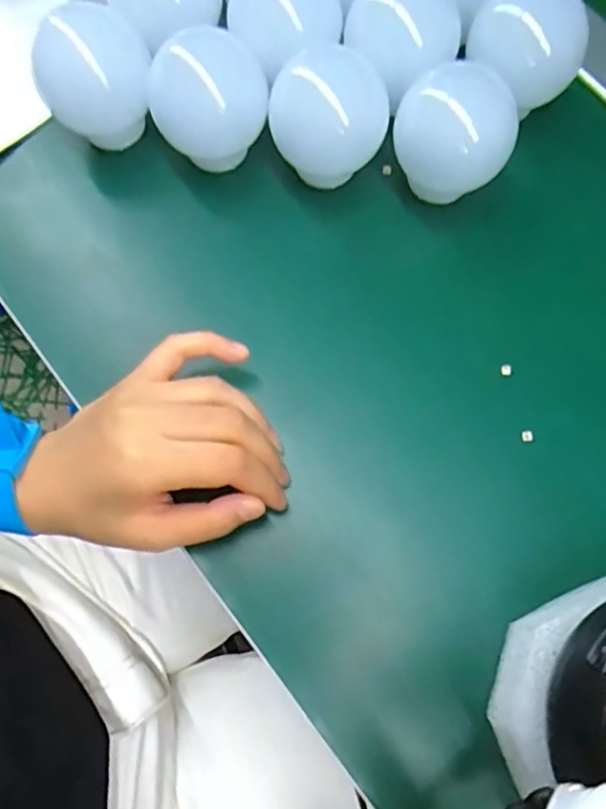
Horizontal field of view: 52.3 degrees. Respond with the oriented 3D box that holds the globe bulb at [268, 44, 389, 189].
[{"bbox_3d":[0.012,-0.149,0.324,0.058,0.052,0.055,-17,75,-5],"label":"globe bulb"}]

